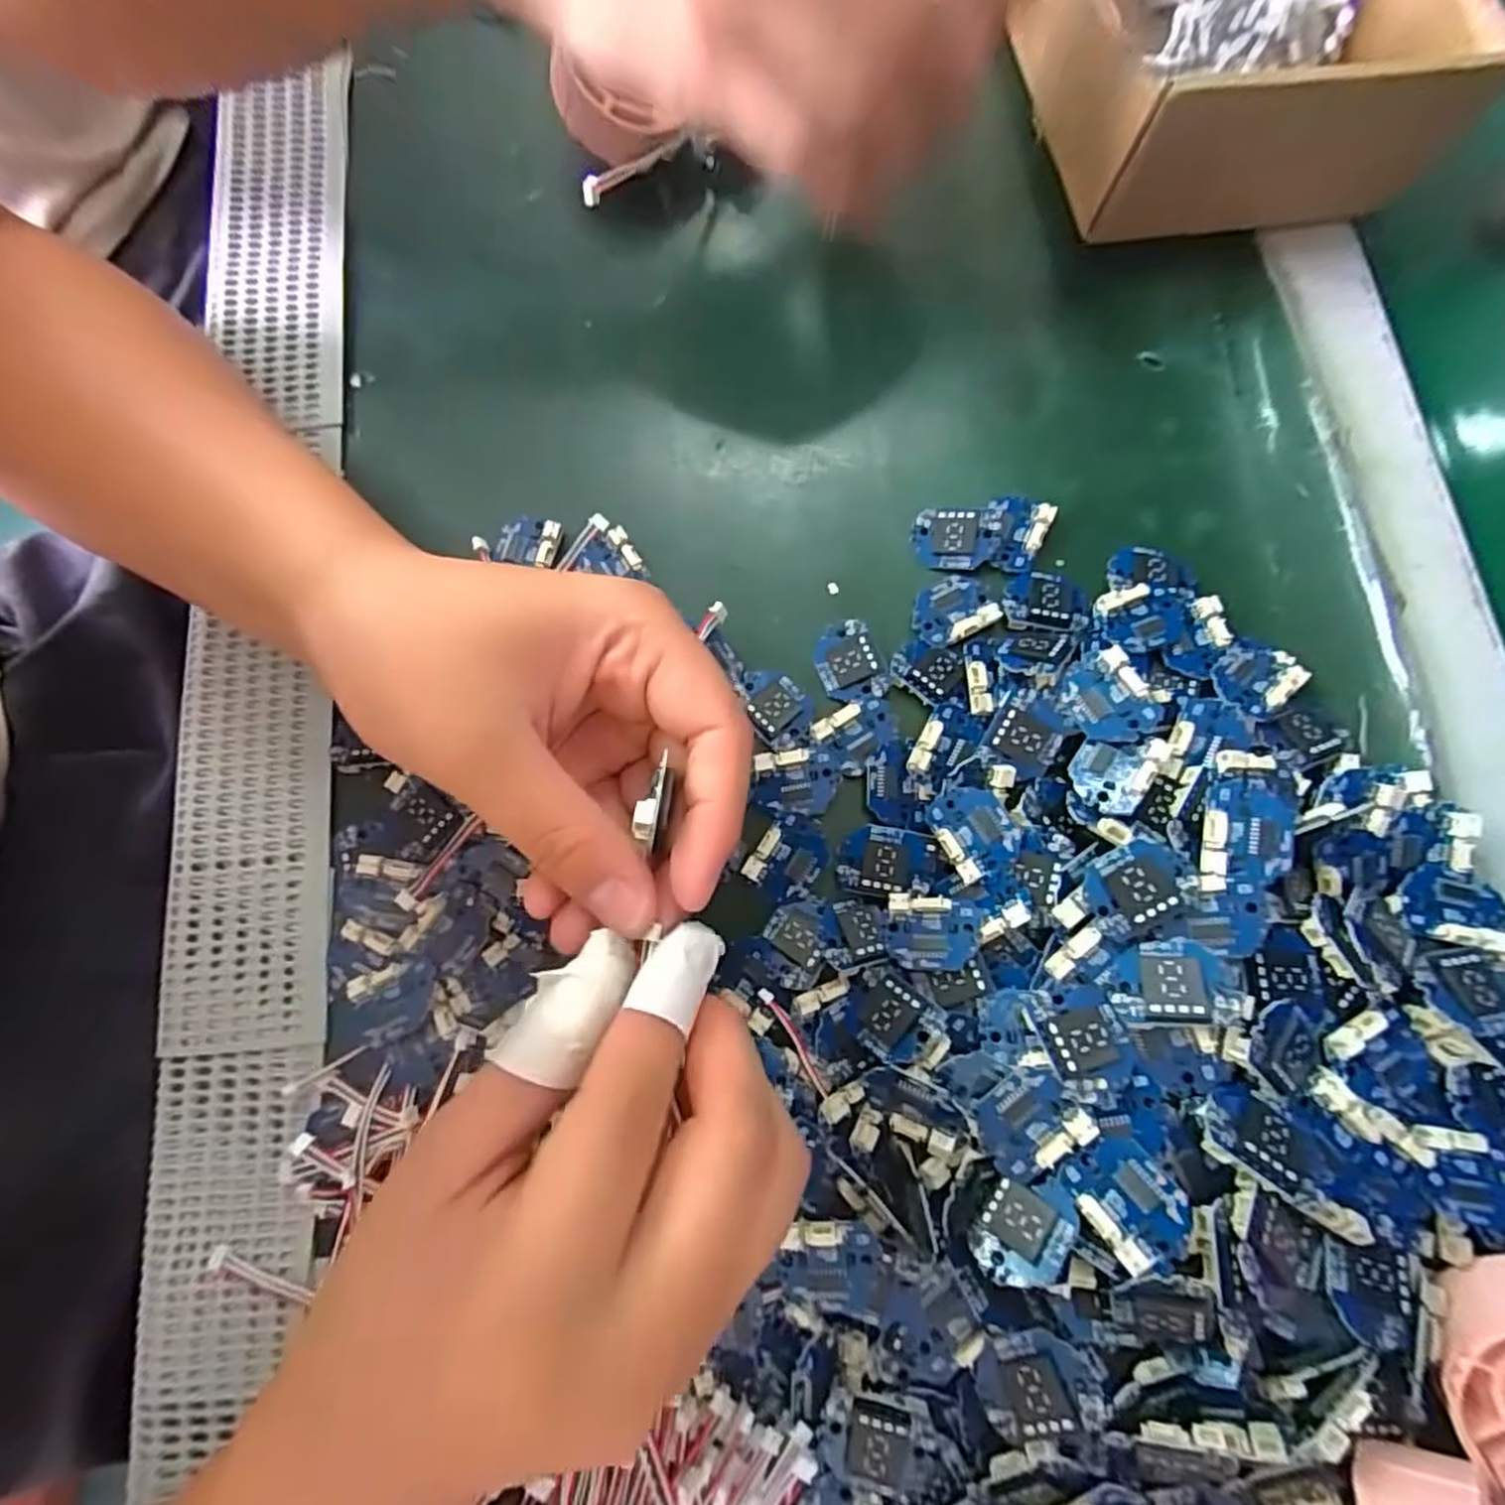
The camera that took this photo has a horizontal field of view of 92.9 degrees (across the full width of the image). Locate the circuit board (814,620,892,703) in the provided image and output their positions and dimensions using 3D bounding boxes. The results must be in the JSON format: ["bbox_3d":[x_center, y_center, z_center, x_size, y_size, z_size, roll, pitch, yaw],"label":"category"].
[{"bbox_3d":[0.033,-0.030,0.242,0.020,0.004,0.027,-23,78,-6],"label":"circuit board"}]

